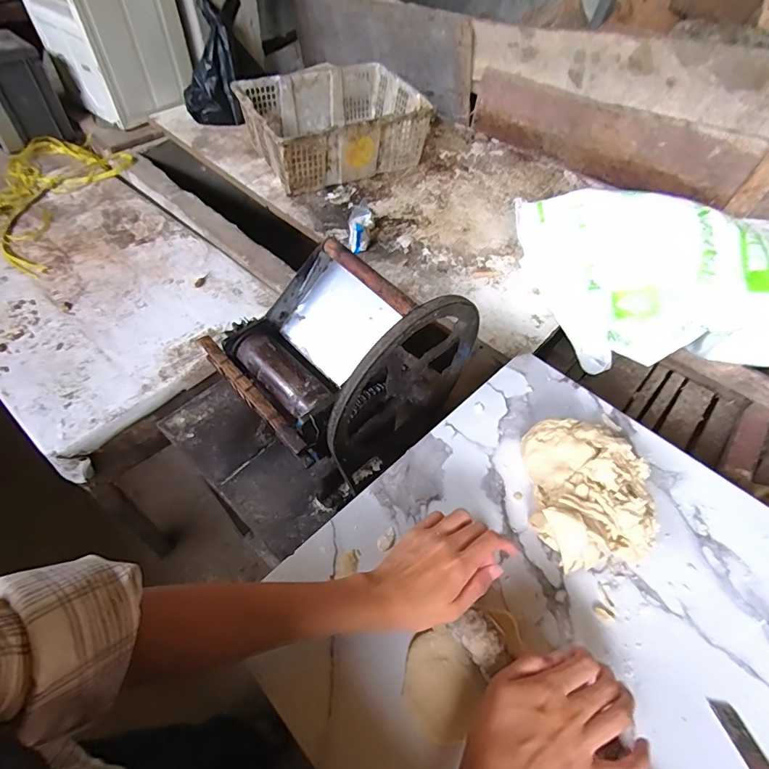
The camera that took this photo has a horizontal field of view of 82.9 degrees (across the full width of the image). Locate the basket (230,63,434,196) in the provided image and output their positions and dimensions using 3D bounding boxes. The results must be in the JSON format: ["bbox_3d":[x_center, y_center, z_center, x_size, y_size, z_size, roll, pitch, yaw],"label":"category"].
[{"bbox_3d":[-0.148,-0.757,1.280,0.477,0.163,0.339,-23,59,-19],"label":"basket"}]

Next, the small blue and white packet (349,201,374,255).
[{"bbox_3d":[-0.059,-0.388,1.068,0.058,0.039,0.150,6,67,0],"label":"small blue and white packet"}]

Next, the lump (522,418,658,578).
[{"bbox_3d":[0.219,0.109,0.456,0.123,0.050,0.154,6,54,0],"label":"lump"}]

